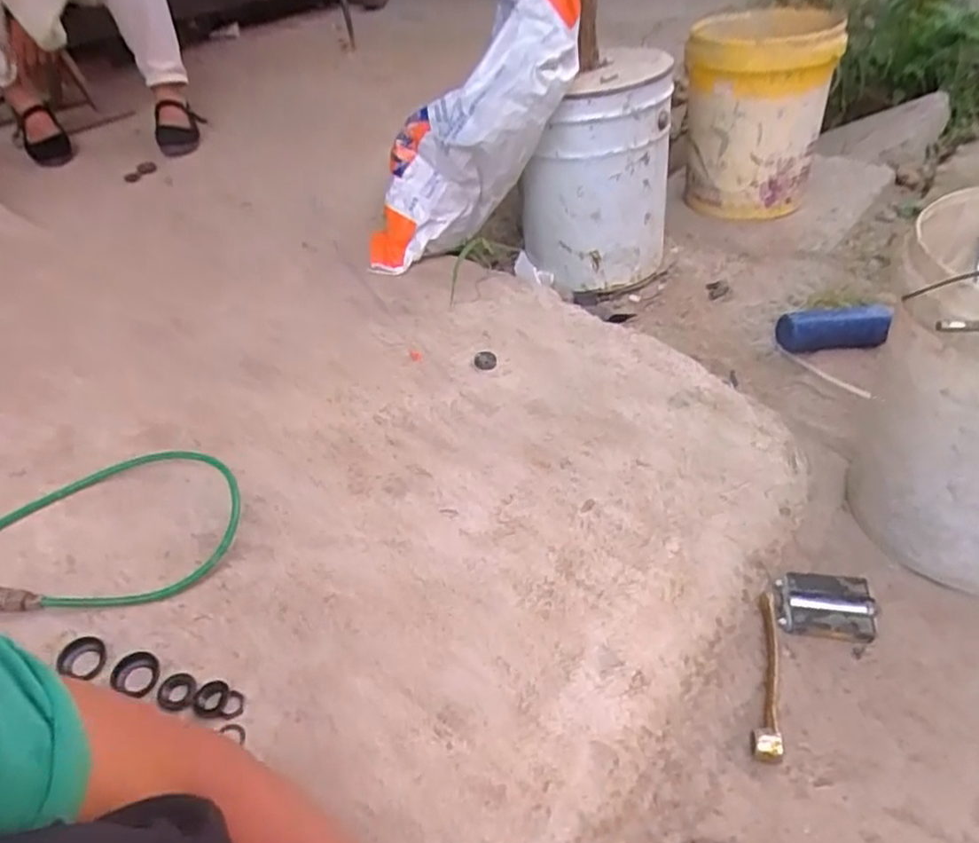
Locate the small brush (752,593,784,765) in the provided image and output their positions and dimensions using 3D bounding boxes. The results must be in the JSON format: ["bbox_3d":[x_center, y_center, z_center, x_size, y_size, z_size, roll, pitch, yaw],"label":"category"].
[{"bbox_3d":[0.287,0.257,0.717,0.026,0.024,0.186,7,40,17],"label":"small brush"}]

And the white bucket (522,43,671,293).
[{"bbox_3d":[0.191,-0.446,1.276,0.264,0.370,0.232,-2,38,5],"label":"white bucket"}]

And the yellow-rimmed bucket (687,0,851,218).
[{"bbox_3d":[0.584,-0.676,1.558,0.294,0.378,0.327,3,39,12],"label":"yellow-rimmed bucket"}]

